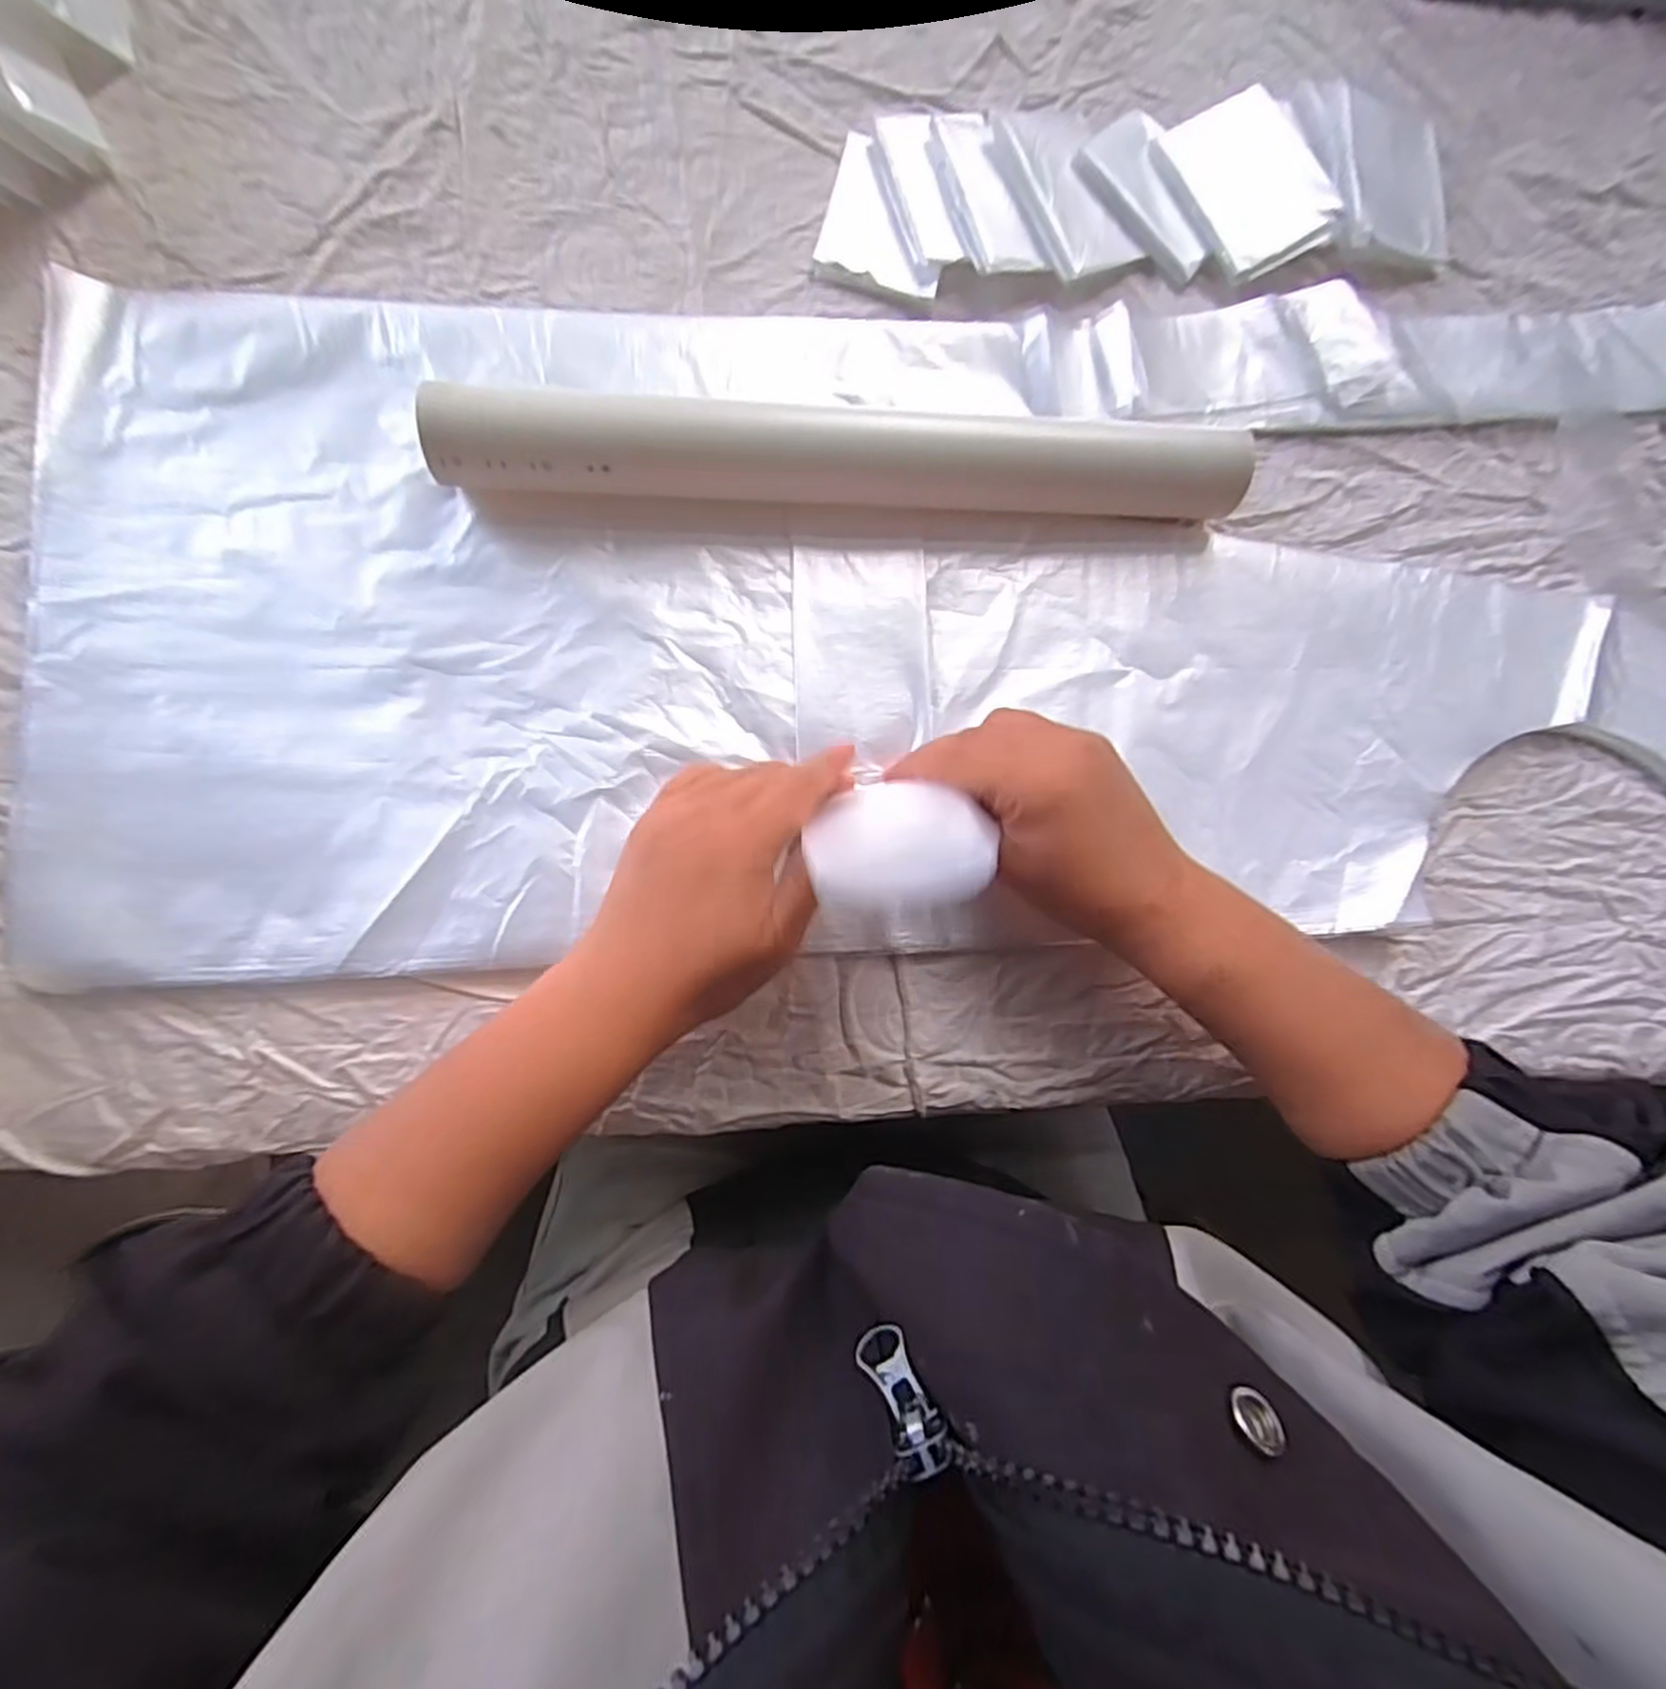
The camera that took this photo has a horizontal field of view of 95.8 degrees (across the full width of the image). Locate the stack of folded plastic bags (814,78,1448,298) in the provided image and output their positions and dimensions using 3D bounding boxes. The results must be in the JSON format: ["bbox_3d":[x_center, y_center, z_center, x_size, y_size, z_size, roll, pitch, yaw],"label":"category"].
[{"bbox_3d":[0.158,-0.342,0.388,0.327,0.020,0.103,-8,84,-6],"label":"stack of folded plastic bags"}]

